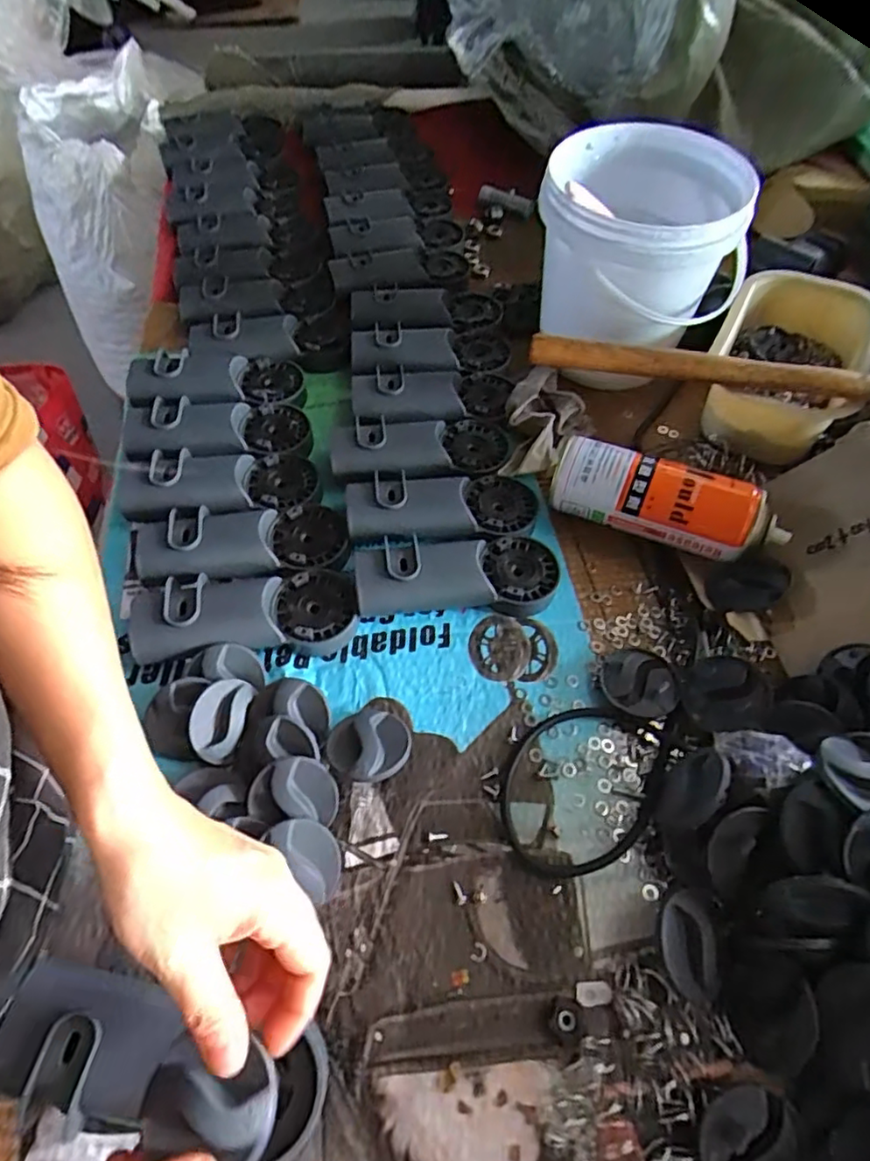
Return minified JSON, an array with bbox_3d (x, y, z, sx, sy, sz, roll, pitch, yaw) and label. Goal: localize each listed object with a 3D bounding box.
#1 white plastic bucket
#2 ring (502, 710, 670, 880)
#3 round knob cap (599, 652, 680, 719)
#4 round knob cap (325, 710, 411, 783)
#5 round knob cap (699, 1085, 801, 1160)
[{"bbox_3d":[0.188,-0.304,0.589,0.186,0.155,0.169,20,61,12],"label":"white plastic bucket"},{"bbox_3d":[0.100,0.140,0.425,0.097,0.011,0.126,22,61,13],"label":"ring"},{"bbox_3d":[0.152,0.077,0.465,0.054,0.018,0.052,0,59,0],"label":"round knob cap"},{"bbox_3d":[-0.044,0.111,0.429,0.059,0.016,0.059,5,30,-3],"label":"round knob cap"},{"bbox_3d":[0.164,0.294,0.322,0.051,0.021,0.053,0,59,0],"label":"round knob cap"}]

